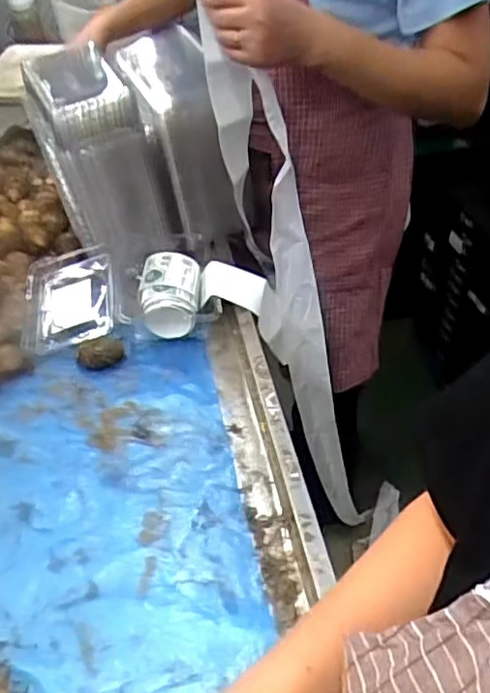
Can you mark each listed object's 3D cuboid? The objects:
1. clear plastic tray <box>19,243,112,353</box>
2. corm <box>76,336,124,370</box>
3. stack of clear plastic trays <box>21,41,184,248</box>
[{"bbox_3d":[-0.240,-0.071,0.867,0.117,0.024,0.165,-11,56,-1],"label":"clear plastic tray"},{"bbox_3d":[-0.186,0.007,0.817,0.060,0.032,0.046,-13,43,-12],"label":"corm"},{"bbox_3d":[-0.191,-0.258,0.876,0.157,0.234,0.124,-16,44,-16],"label":"stack of clear plastic trays"}]

